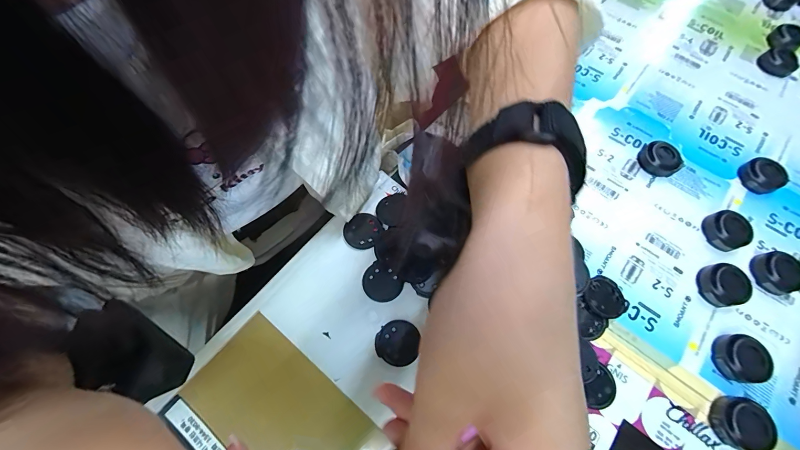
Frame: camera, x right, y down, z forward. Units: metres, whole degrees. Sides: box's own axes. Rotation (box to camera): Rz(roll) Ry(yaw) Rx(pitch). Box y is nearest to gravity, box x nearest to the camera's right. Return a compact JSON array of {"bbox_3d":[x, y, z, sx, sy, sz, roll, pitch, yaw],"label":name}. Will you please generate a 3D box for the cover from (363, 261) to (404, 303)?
[{"bbox_3d":[-0.014,0.042,0.246,0.026,0.004,0.029,-34,70,-14],"label":"cover"}]

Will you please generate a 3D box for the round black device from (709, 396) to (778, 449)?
[{"bbox_3d":[0.209,0.122,0.207,0.027,0.013,0.029,0,65,0],"label":"round black device"}]

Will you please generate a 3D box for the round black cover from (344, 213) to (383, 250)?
[{"bbox_3d":[-0.029,0.004,0.262,0.025,0.005,0.029,25,68,11],"label":"round black cover"}]

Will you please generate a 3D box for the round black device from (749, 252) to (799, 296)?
[{"bbox_3d":[0.277,0.036,0.248,0.028,0.014,0.028,0,65,0],"label":"round black device"}]

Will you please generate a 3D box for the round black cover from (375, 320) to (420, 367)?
[{"bbox_3d":[-0.002,0.079,0.229,0.027,0.004,0.029,0,65,0],"label":"round black cover"}]

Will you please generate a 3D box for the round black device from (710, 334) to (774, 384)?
[{"bbox_3d":[0.225,0.088,0.224,0.029,0.012,0.029,0,65,0],"label":"round black device"}]

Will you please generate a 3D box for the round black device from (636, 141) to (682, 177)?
[{"bbox_3d":[0.221,-0.056,0.288,0.025,0.015,0.032,-36,70,-15],"label":"round black device"}]

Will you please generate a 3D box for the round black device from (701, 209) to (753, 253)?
[{"bbox_3d":[0.252,0.004,0.262,0.025,0.015,0.029,-20,67,-9],"label":"round black device"}]

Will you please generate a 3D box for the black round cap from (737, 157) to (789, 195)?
[{"bbox_3d":[0.299,-0.041,0.280,0.028,0.015,0.029,0,65,0],"label":"black round cap"}]

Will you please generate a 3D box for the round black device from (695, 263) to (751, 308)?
[{"bbox_3d":[0.231,0.043,0.243,0.027,0.013,0.030,-11,66,-5],"label":"round black device"}]

